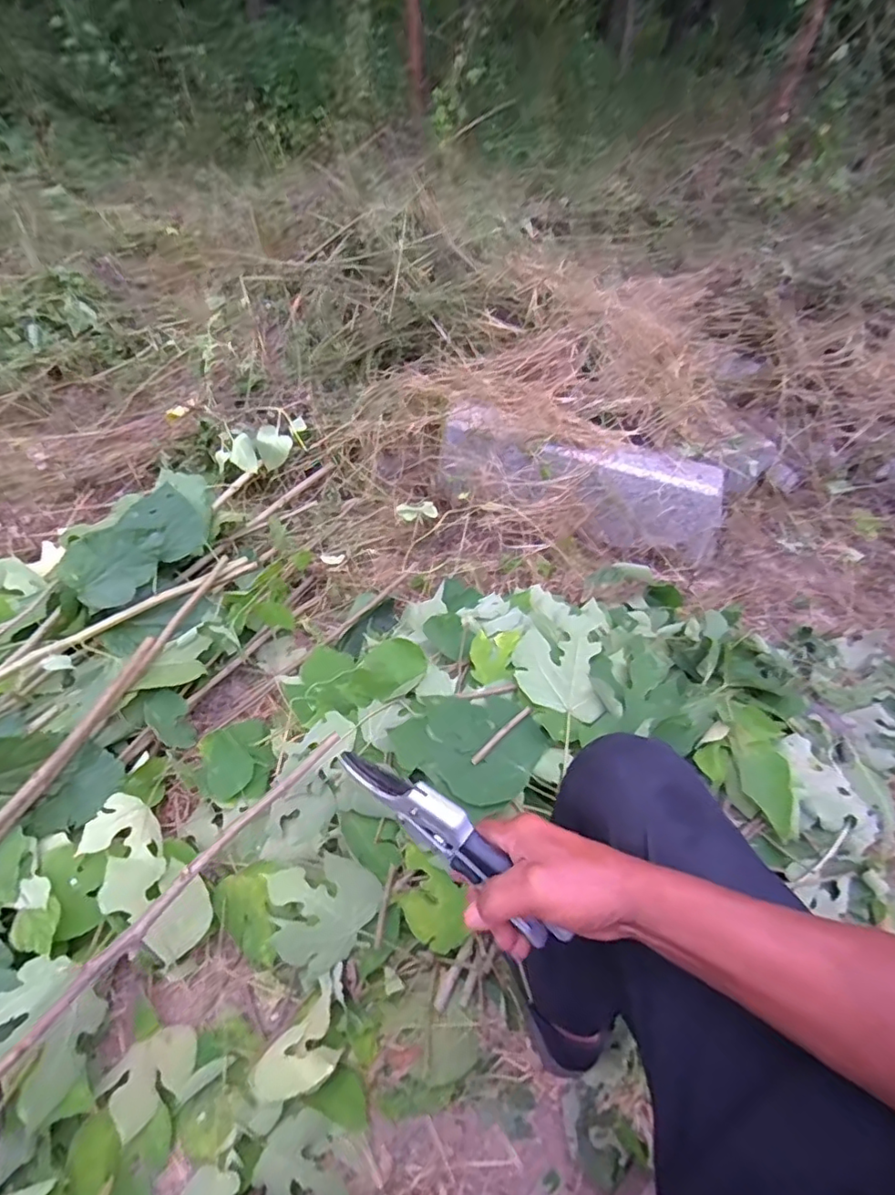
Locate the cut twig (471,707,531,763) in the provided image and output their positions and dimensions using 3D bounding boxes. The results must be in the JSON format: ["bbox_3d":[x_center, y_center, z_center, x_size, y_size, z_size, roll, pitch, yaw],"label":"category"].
[{"bbox_3d":[0.071,0.178,0.756,0.011,0.006,0.108,39,57,24],"label":"cut twig"}]

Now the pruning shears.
[{"bbox_3d":[0.002,0.169,0.409,0.191,0.054,0.021,36,55,14],"label":"pruning shears"}]

